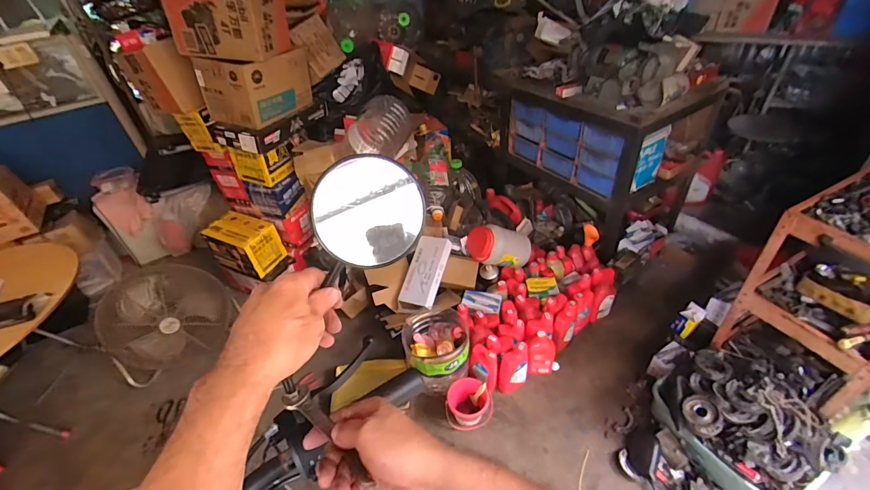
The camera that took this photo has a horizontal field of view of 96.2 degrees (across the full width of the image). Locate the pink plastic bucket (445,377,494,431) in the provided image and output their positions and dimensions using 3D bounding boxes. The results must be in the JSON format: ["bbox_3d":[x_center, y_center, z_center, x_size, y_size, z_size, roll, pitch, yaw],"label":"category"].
[{"bbox_3d":[0.130,0.603,1.482,0.171,0.127,0.141,-29,45,-25],"label":"pink plastic bucket"}]

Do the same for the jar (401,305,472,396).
[{"bbox_3d":[0.008,0.422,1.562,0.242,0.244,0.272,-19,41,-15],"label":"jar"}]

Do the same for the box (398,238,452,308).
[{"bbox_3d":[-0.043,0.118,1.745,0.159,0.065,0.326,11,65,20],"label":"box"}]

